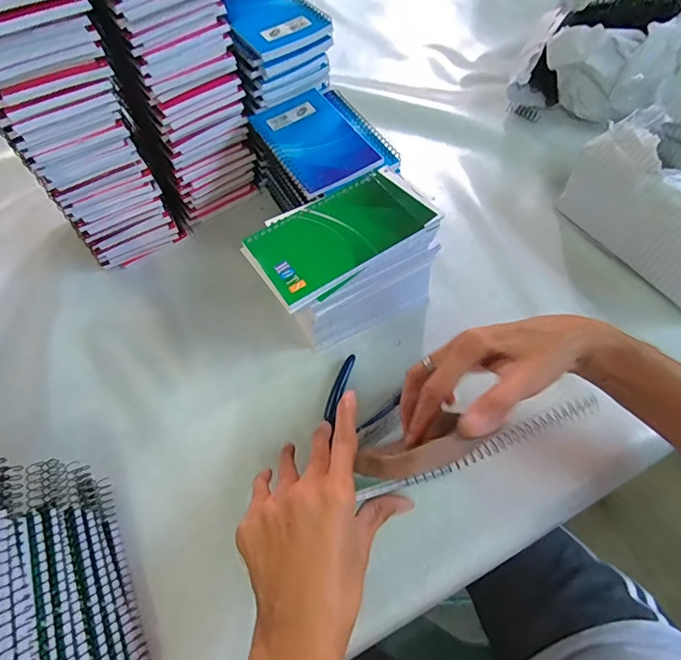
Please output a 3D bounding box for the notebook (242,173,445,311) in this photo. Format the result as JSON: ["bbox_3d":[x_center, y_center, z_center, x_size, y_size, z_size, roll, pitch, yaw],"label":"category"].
[{"bbox_3d":[0.000,-0.083,0.374,0.150,0.008,0.081,-32,63,-14],"label":"notebook"}]

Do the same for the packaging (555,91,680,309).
[{"bbox_3d":[0.348,-0.128,0.448,0.149,0.106,0.186,-24,61,-11],"label":"packaging"}]

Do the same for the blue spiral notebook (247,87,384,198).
[{"bbox_3d":[-0.026,-0.185,0.438,0.081,0.009,0.131,-29,62,-13],"label":"blue spiral notebook"}]

